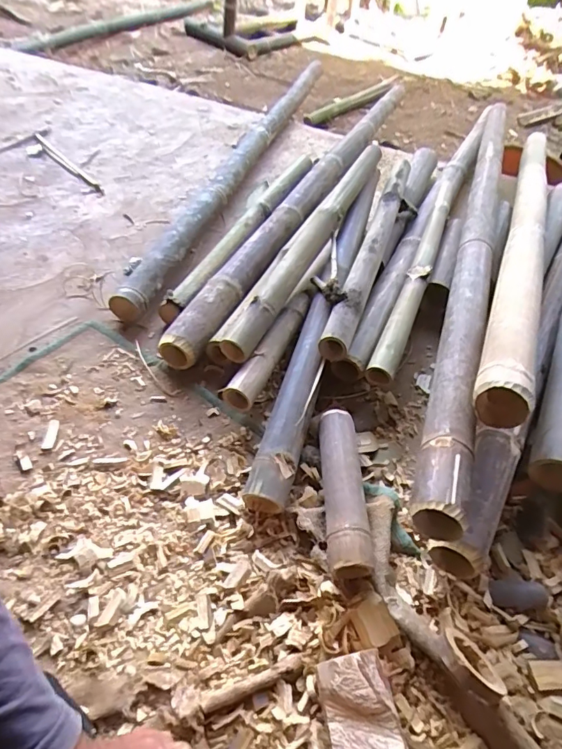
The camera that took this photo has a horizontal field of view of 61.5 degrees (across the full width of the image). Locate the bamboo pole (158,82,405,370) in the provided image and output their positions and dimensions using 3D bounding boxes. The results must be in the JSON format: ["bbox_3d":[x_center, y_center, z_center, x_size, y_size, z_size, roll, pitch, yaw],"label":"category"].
[{"bbox_3d":[0.054,-0.395,1.082,0.066,0.053,1.101,21,50,12],"label":"bamboo pole"}]

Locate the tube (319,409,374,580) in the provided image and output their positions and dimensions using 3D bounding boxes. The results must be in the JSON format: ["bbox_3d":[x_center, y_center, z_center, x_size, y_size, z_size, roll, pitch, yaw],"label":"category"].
[{"bbox_3d":[0.080,0.145,0.618,0.055,0.059,0.226,3,49,-4],"label":"tube"}]

